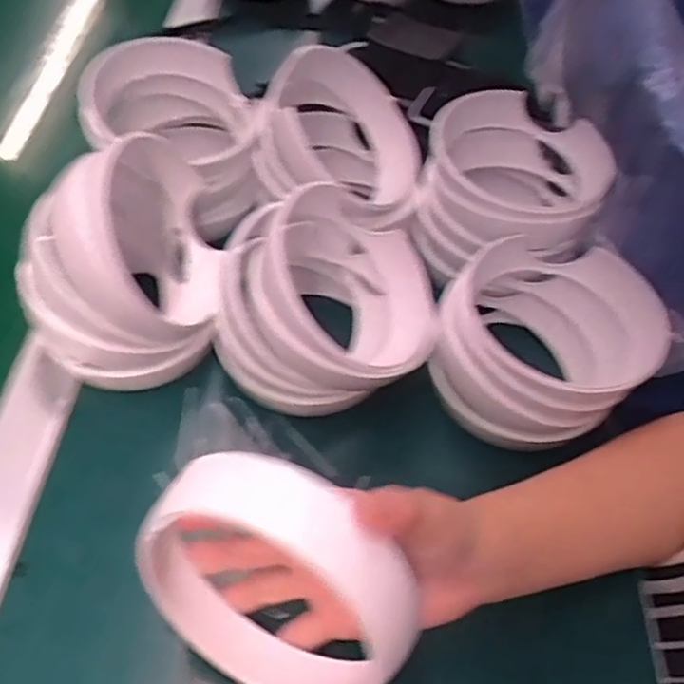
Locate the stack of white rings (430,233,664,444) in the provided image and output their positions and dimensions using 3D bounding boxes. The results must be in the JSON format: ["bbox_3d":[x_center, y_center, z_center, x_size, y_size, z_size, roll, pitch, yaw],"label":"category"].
[{"bbox_3d":[0.125,-0.001,0.418,0.131,0.075,0.117,-36,62,-26],"label":"stack of white rings"}]

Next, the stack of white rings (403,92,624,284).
[{"bbox_3d":[0.121,-0.107,0.479,0.123,0.074,0.123,18,54,11],"label":"stack of white rings"}]

